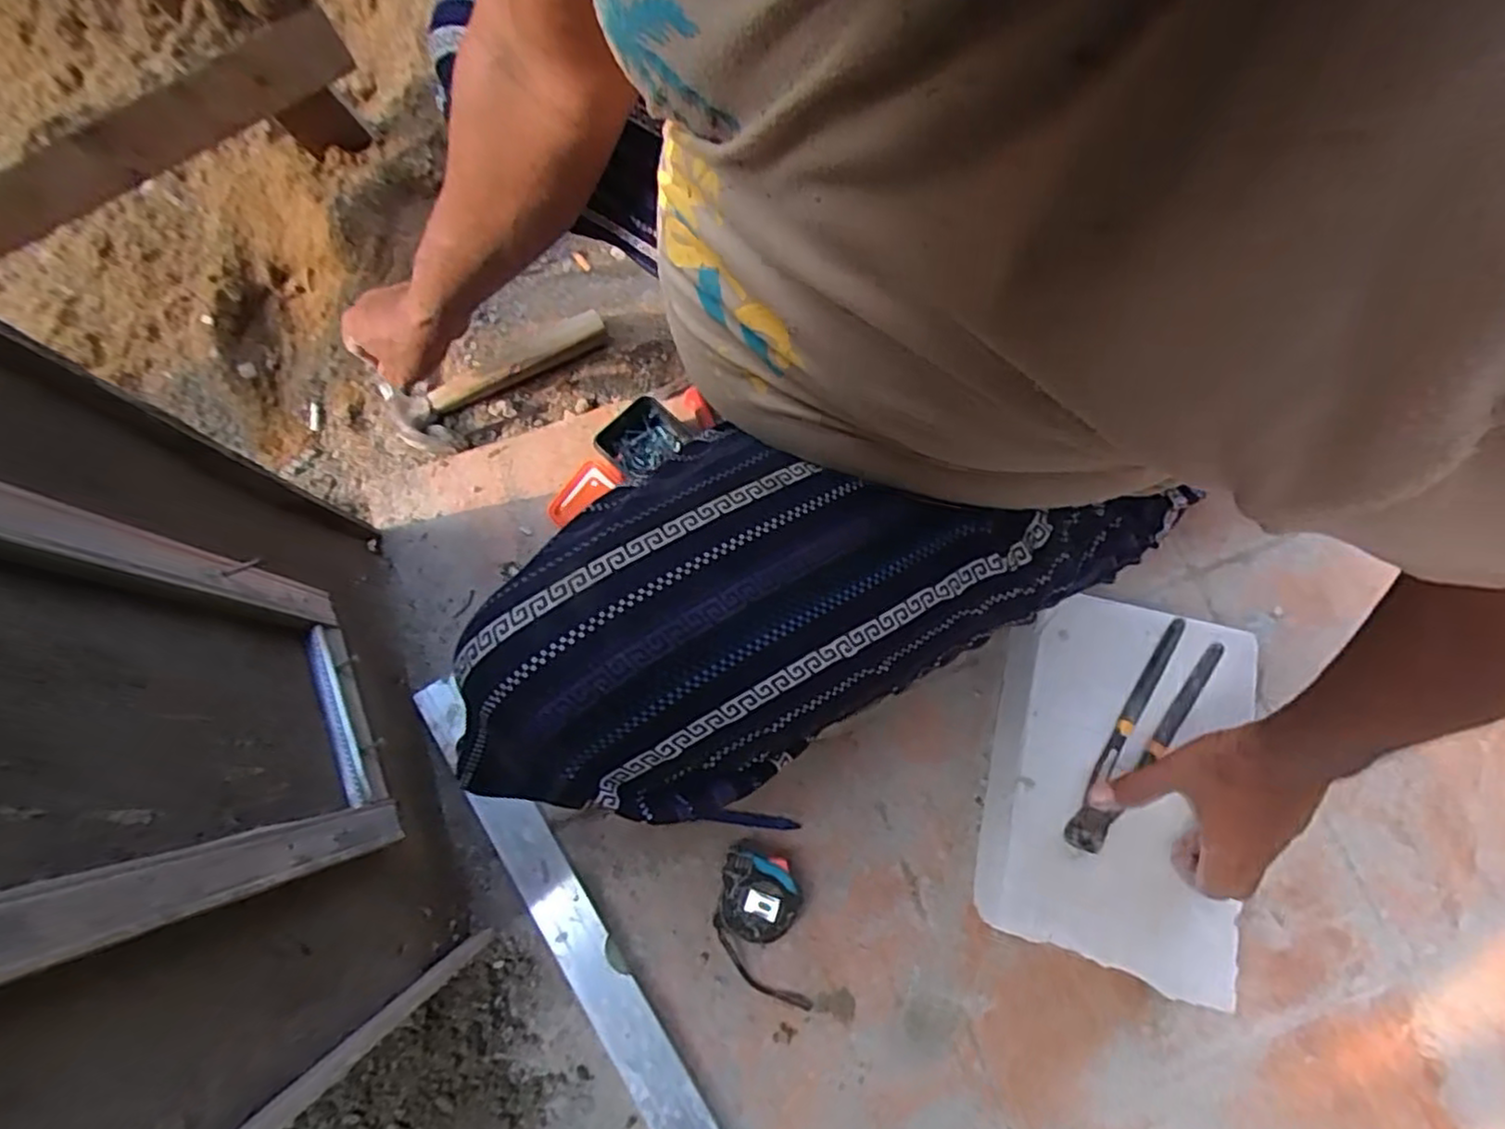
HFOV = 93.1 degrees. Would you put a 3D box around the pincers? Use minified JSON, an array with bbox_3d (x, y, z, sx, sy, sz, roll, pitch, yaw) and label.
[{"bbox_3d":[0.336,0.149,0.620,0.045,0.020,0.220,36,76,9],"label":"pincers"}]

